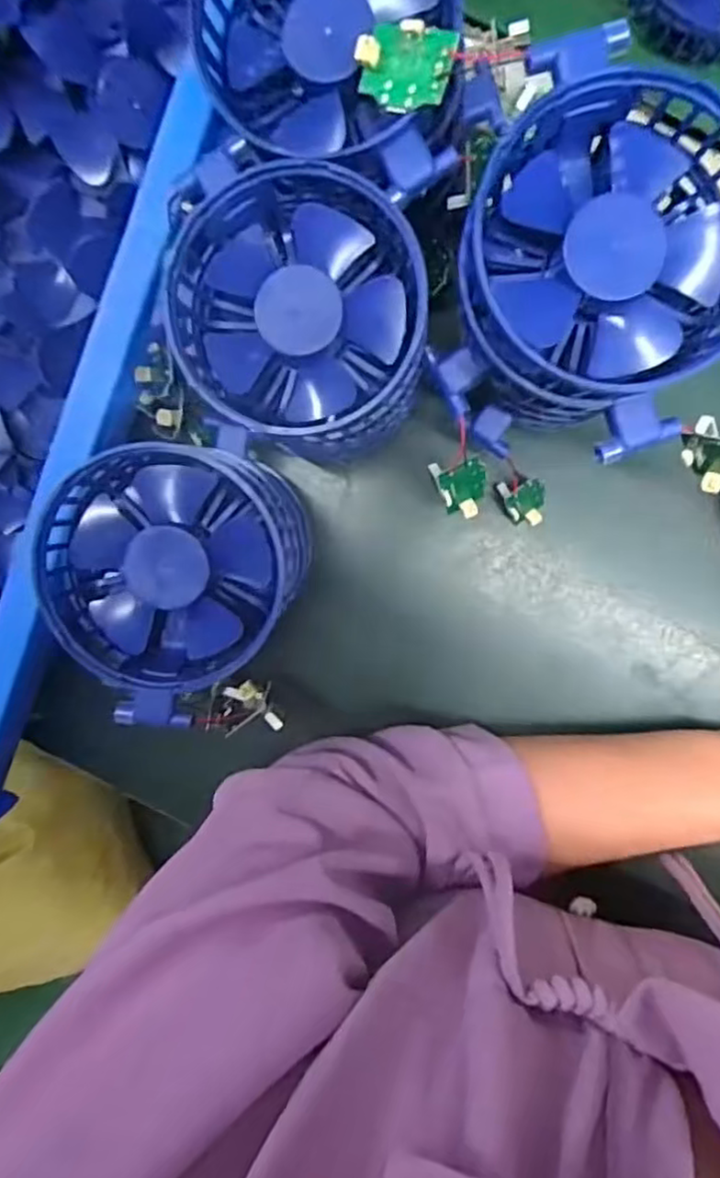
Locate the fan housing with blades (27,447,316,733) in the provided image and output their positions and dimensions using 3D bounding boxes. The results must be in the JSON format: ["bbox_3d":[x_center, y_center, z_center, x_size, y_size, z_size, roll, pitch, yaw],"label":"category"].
[{"bbox_3d":[-0.072,-0.010,0.263,0.100,0.047,0.093,-41,92,5],"label":"fan housing with blades"}]

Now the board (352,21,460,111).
[{"bbox_3d":[0.014,-0.166,0.211,0.031,0.005,0.023,13,111,20],"label":"board"}]

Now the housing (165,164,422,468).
[{"bbox_3d":[-0.023,-0.102,0.255,0.088,0.051,0.091,6,95,2],"label":"housing"}]

